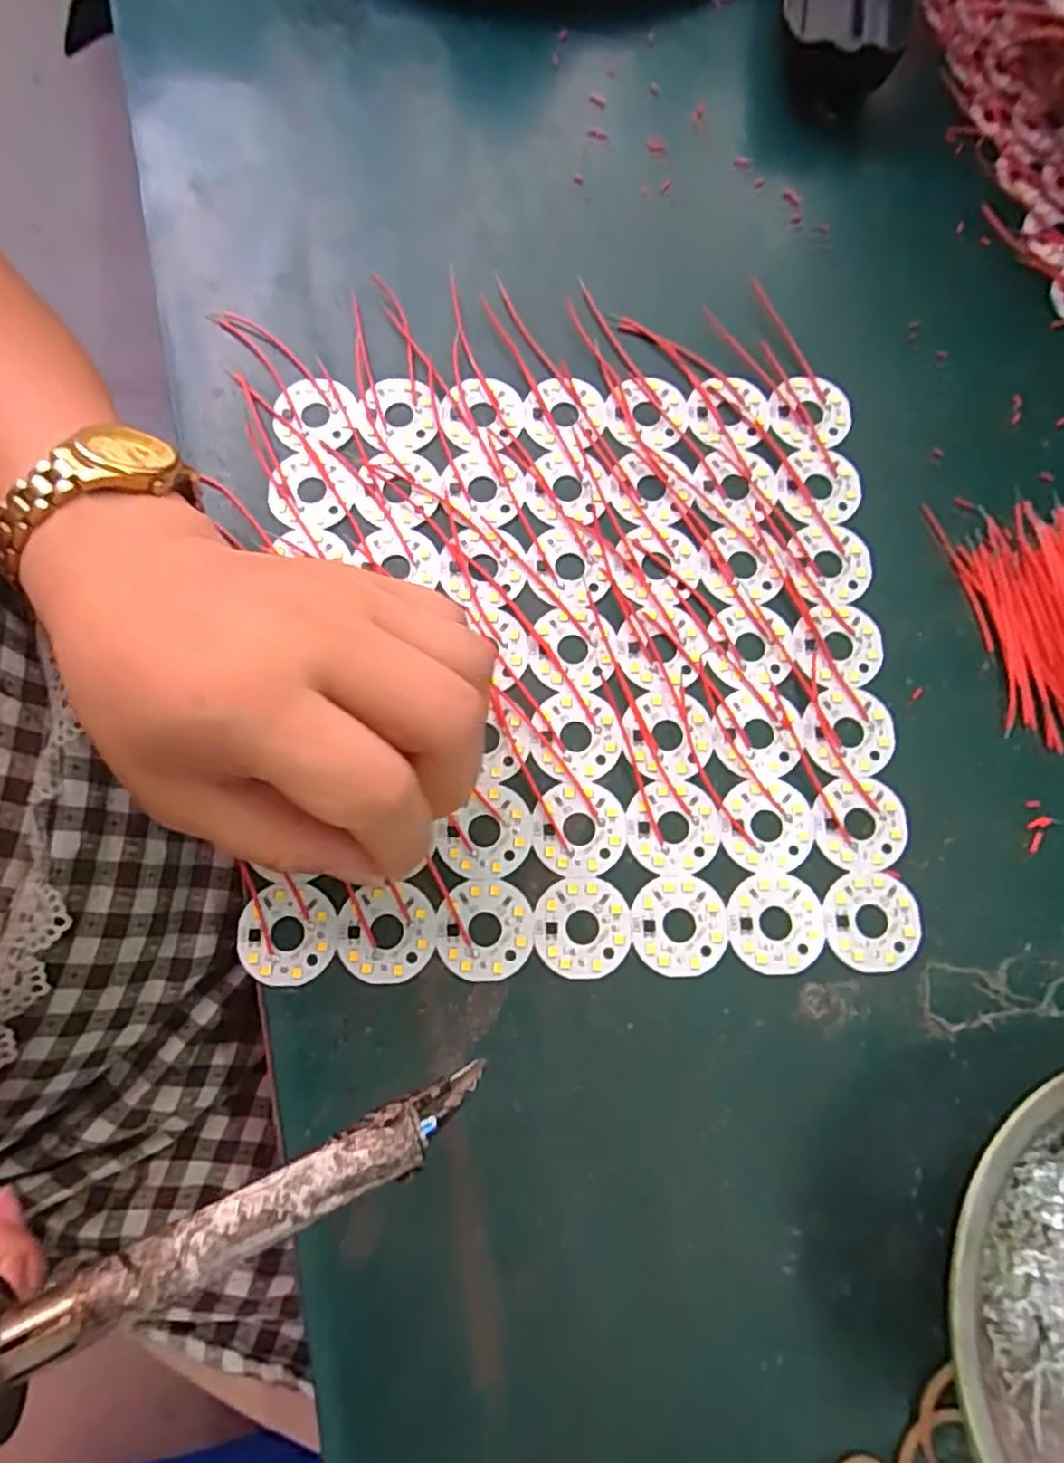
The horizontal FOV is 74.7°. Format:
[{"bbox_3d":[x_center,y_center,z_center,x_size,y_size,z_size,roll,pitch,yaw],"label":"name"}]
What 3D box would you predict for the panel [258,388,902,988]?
[{"bbox_3d":[0.015,-0.027,0.240,0.203,0.005,0.207,-2,78,0],"label":"panel"}]

